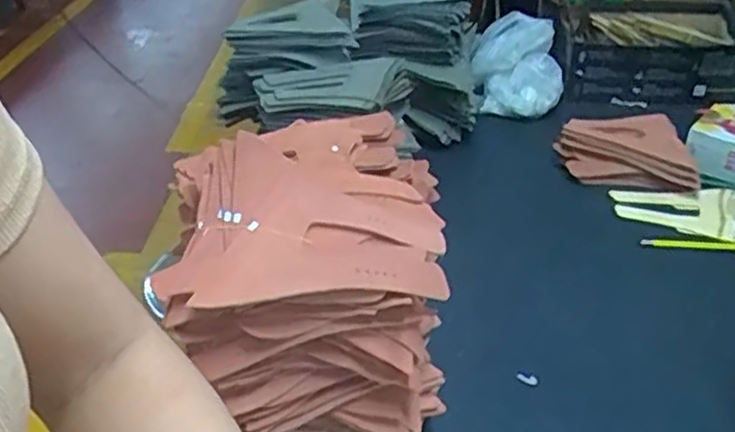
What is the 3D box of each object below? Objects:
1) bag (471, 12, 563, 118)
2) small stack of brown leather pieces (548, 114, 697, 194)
[{"bbox_3d":[0.265,-0.258,1.283,0.155,0.143,0.154,3,33,7],"label":"bag"},{"bbox_3d":[0.388,-0.098,1.089,0.196,0.059,0.134,7,34,13],"label":"small stack of brown leather pieces"}]

